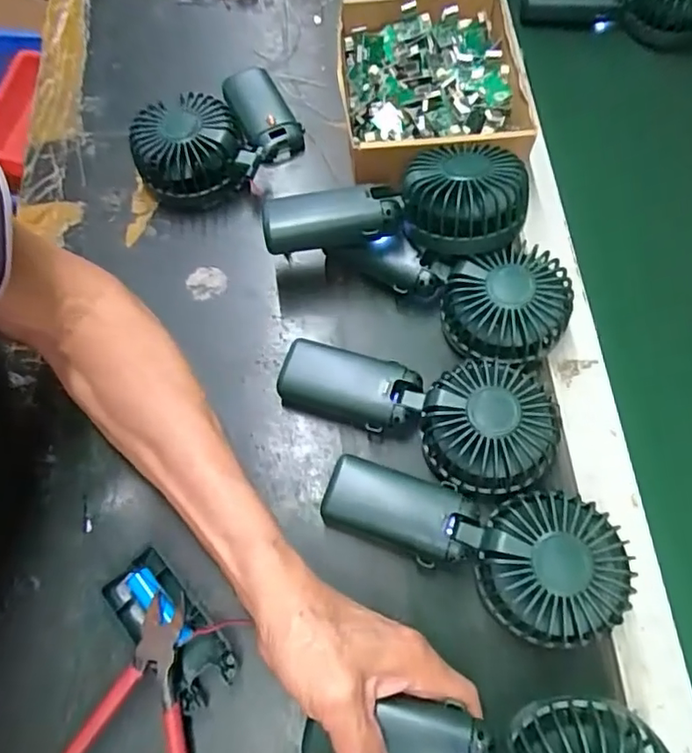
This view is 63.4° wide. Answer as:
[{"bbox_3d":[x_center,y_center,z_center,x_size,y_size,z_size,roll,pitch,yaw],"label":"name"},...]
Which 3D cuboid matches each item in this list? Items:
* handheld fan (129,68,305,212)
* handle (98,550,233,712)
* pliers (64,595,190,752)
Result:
[{"bbox_3d":[-0.101,-0.205,0.465,0.095,0.048,0.153,40,74,14],"label":"handheld fan"},{"bbox_3d":[-0.107,0.152,0.337,0.039,0.020,0.092,-41,74,-15],"label":"handle"},{"bbox_3d":[-0.111,0.202,0.314,0.088,0.021,0.135,16,69,6],"label":"pliers"}]

